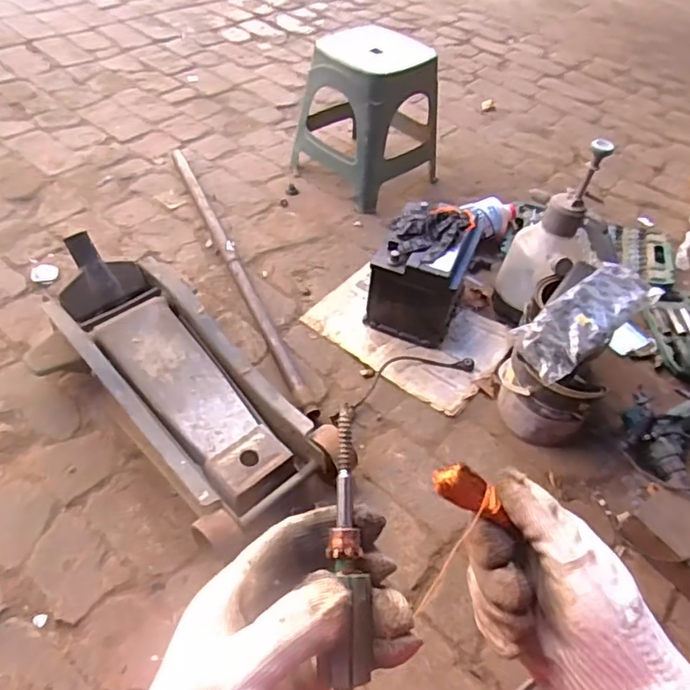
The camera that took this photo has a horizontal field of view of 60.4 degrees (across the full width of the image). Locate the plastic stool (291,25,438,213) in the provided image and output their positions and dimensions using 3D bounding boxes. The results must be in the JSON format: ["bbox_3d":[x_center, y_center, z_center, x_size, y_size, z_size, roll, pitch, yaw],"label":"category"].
[{"bbox_3d":[0.055,-0.545,1.409,0.264,0.301,0.263,37,57,25],"label":"plastic stool"}]

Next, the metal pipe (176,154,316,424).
[{"bbox_3d":[-0.246,-0.188,1.293,0.030,0.028,0.899,-18,53,-18],"label":"metal pipe"}]

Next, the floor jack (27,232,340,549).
[{"bbox_3d":[-0.276,0.064,0.969,0.563,0.186,0.255,36,54,24],"label":"floor jack"}]

